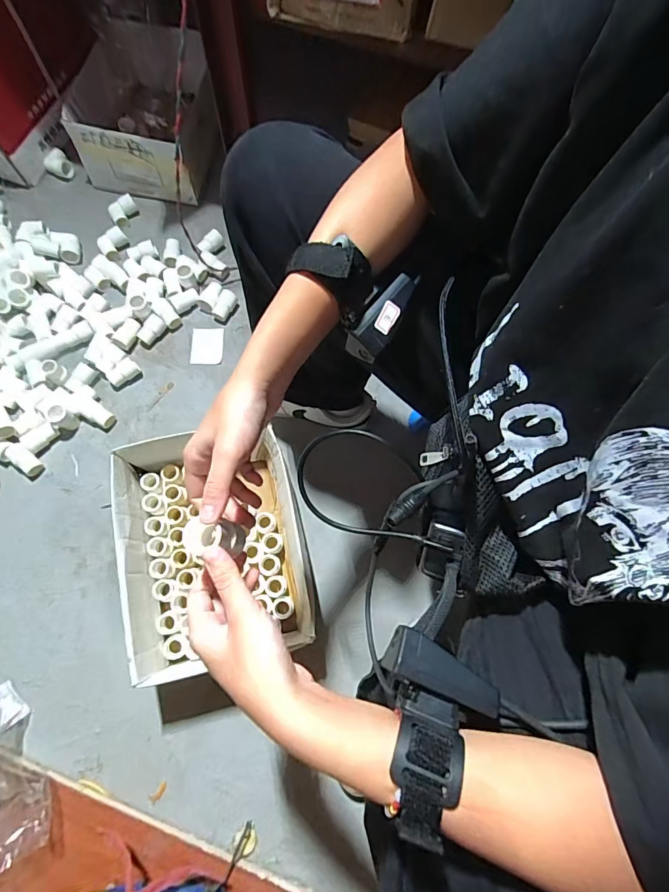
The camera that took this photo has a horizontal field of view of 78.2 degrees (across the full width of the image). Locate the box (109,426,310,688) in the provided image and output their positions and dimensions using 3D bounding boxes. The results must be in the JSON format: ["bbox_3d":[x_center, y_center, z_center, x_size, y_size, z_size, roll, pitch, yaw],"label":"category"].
[{"bbox_3d":[-0.164,0.142,0.587,0.236,0.116,0.310,-13,74,-6],"label":"box"}]

